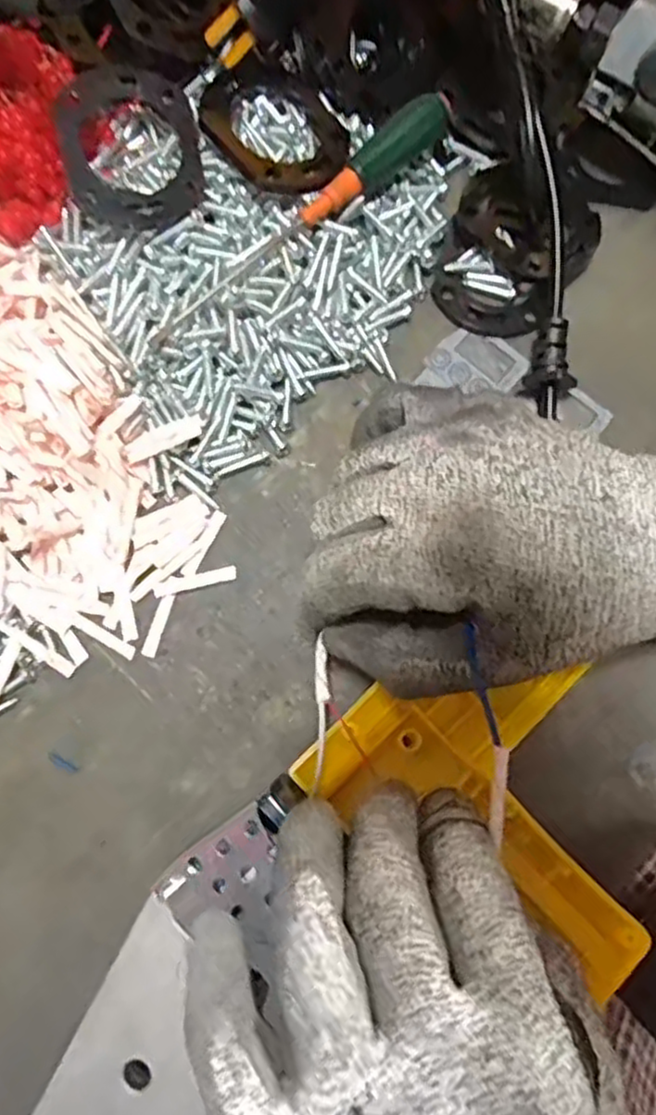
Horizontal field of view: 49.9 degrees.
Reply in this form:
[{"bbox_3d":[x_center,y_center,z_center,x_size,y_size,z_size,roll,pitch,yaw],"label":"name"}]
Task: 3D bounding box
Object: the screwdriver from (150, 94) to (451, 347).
[{"bbox_3d":[-0.010,-0.131,0.269,0.145,0.013,0.016,-39,82,-7],"label":"screwdriver"}]

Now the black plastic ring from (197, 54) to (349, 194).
[{"bbox_3d":[-0.020,-0.168,0.272,0.061,0.015,0.049,41,81,7],"label":"black plastic ring"}]

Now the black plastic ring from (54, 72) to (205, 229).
[{"bbox_3d":[-0.072,-0.149,0.259,0.051,0.005,0.055,0,91,-18],"label":"black plastic ring"}]

